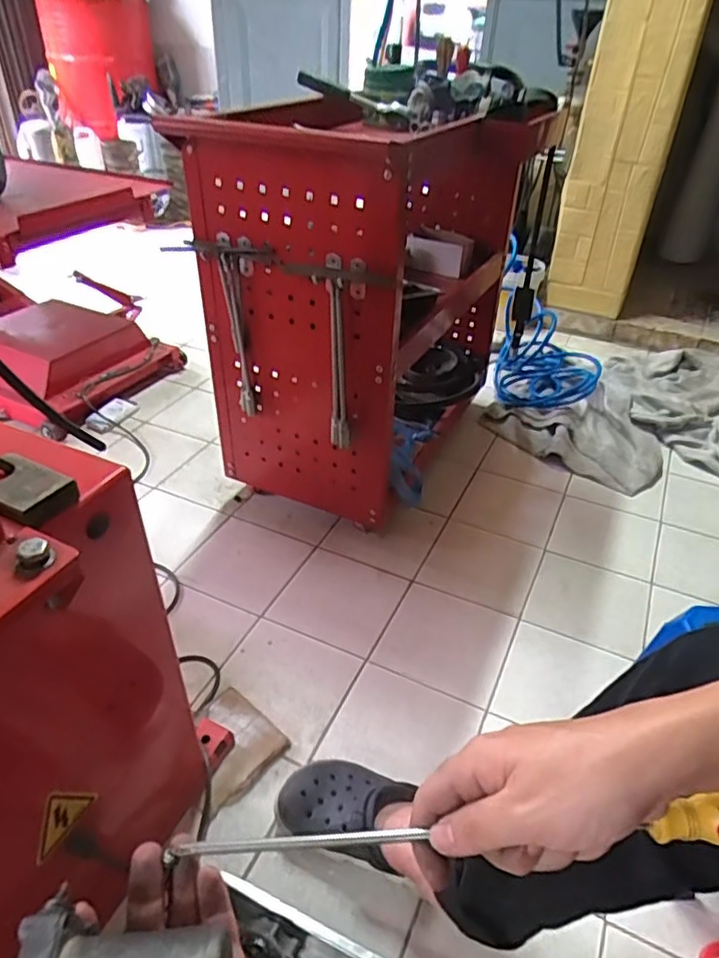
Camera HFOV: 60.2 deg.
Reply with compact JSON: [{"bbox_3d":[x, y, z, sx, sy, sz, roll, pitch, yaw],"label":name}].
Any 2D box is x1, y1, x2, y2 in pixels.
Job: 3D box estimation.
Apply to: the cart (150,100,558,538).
[{"bbox_3d":[0.070,-0.411,1.292,0.407,0.629,0.832,20,41,22],"label":"cart"}]

